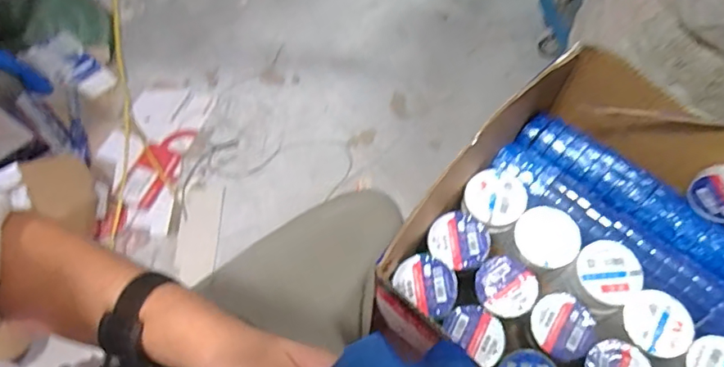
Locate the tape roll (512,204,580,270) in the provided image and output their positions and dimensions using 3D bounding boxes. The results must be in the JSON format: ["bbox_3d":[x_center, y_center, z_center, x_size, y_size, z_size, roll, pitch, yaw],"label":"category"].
[{"bbox_3d":[0.213,0.062,0.576,0.068,0.018,0.069,-24,65,-10],"label":"tape roll"}]

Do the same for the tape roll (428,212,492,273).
[{"bbox_3d":[0.113,0.067,0.579,0.066,0.018,0.066,-1,63,2],"label":"tape roll"}]

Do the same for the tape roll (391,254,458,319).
[{"bbox_3d":[0.072,0.109,0.545,0.067,0.022,0.056,37,70,18],"label":"tape roll"}]

